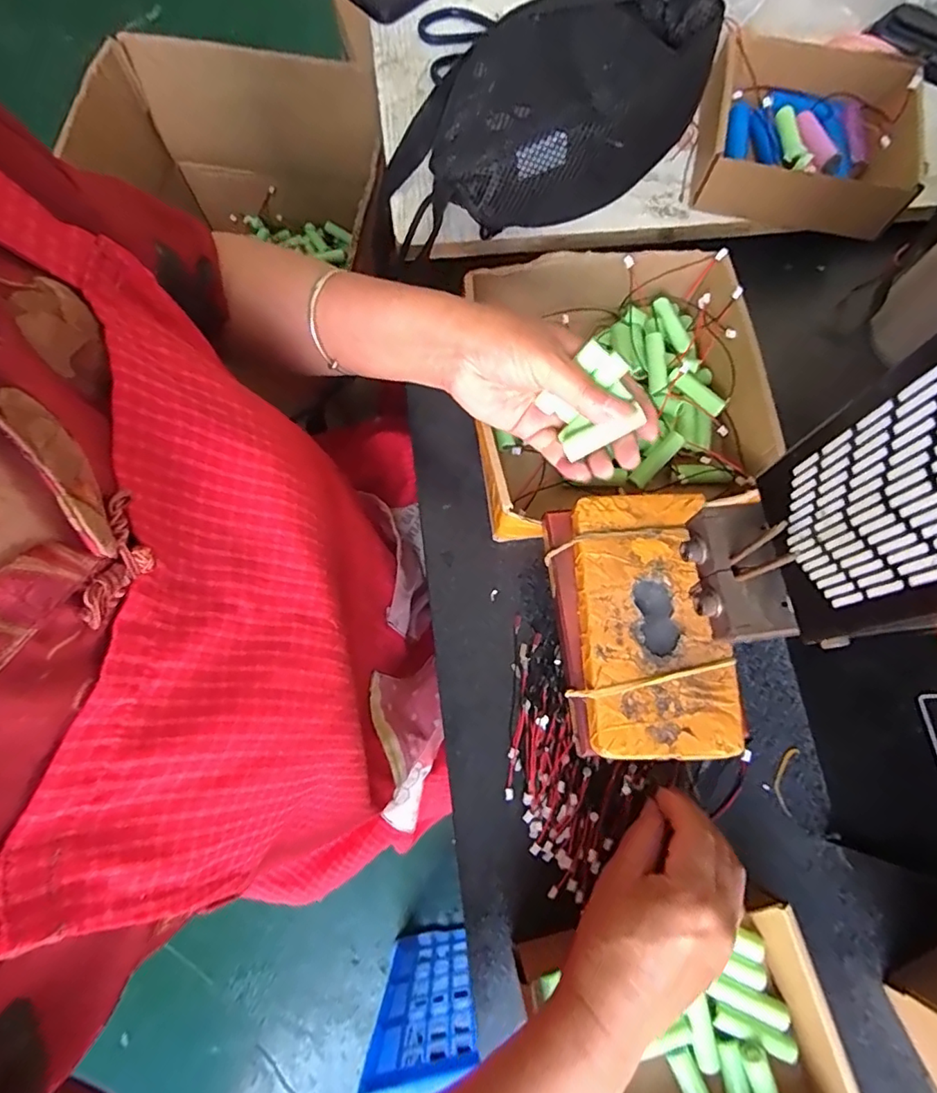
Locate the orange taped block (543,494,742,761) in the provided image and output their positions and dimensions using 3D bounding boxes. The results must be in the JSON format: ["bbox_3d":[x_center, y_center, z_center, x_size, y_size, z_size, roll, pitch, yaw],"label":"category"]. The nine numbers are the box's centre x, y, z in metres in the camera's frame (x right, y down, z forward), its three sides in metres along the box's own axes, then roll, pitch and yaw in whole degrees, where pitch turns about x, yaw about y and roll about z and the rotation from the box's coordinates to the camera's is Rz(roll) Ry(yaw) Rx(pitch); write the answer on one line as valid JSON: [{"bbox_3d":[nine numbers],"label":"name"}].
[{"bbox_3d":[0.098,0.044,0.327,0.088,0.024,0.146,-3,75,-2],"label":"orange taped block"}]

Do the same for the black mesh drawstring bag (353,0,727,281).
[{"bbox_3d":[0.057,-0.341,0.447,0.273,0.092,0.144,-42,80,-11],"label":"black mesh drawstring bag"}]

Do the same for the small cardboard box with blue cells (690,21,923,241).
[{"bbox_3d":[0.279,-0.340,0.469,0.166,0.058,0.143,15,75,3],"label":"small cardboard box with blue cells"}]

